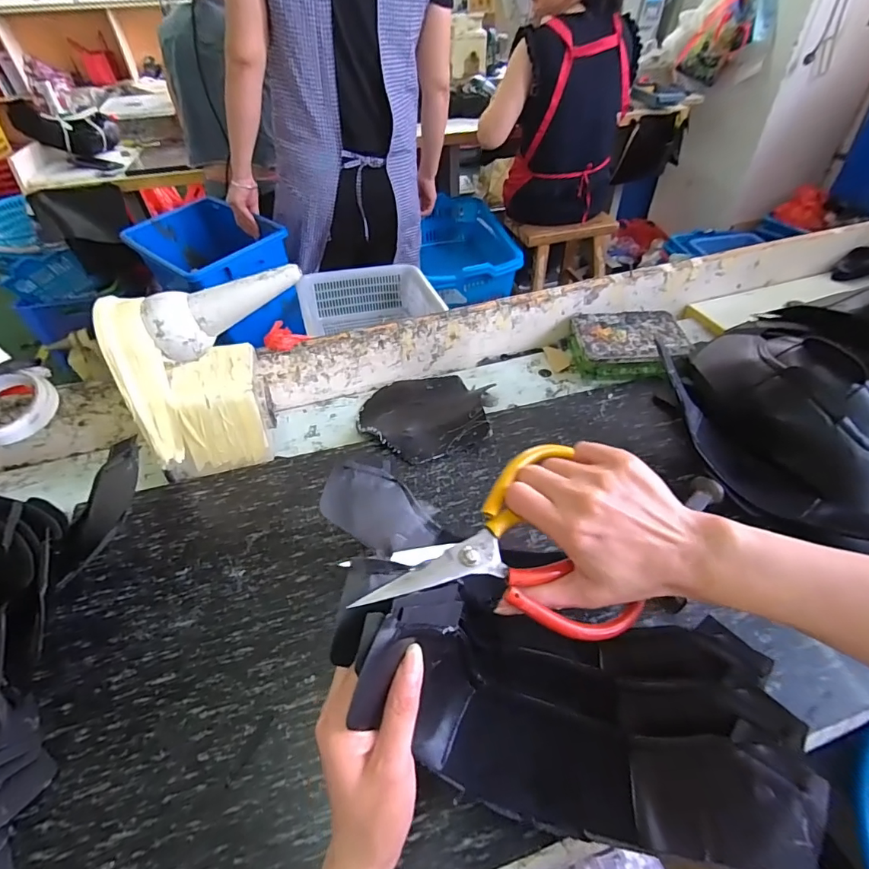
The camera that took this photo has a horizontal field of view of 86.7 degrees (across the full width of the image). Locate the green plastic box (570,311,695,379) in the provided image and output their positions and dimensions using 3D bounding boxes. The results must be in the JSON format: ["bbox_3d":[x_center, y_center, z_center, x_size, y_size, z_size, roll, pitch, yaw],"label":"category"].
[{"bbox_3d":[0.287,-0.134,0.690,0.155,0.043,0.123,2,45,5],"label":"green plastic box"}]

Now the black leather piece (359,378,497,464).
[{"bbox_3d":[-0.004,-0.038,0.601,0.184,0.027,0.161,-15,46,-12],"label":"black leather piece"}]

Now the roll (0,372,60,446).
[{"bbox_3d":[-0.493,-0.033,0.532,0.097,0.033,0.097,1,61,-1],"label":"roll"}]

